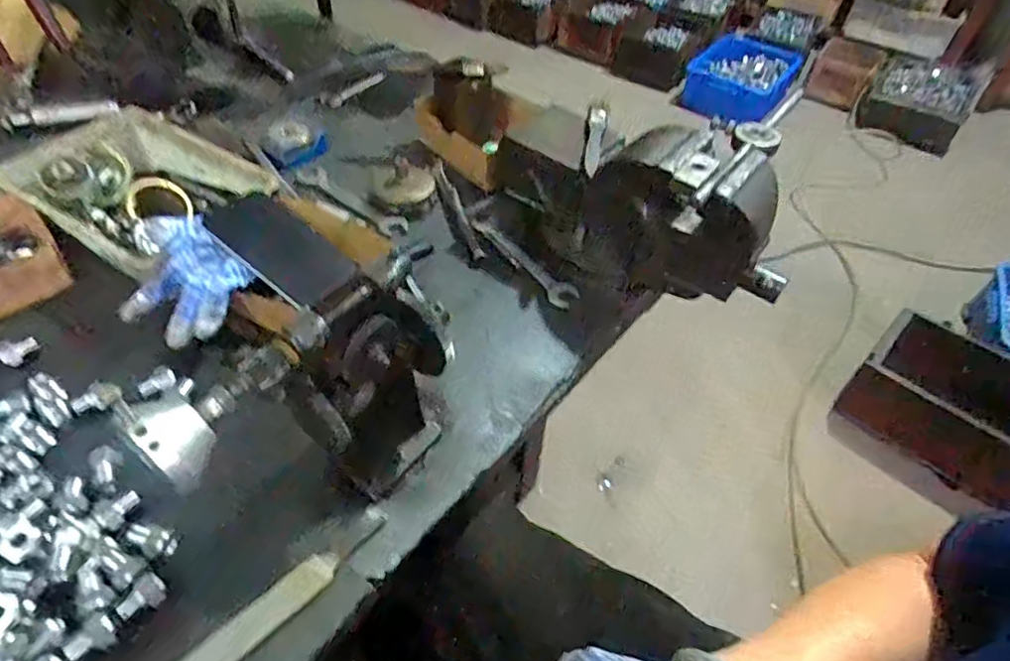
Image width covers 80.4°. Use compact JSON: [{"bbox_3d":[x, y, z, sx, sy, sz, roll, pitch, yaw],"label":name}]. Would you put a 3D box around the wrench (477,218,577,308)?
[{"bbox_3d":[0.024,-0.080,0.670,0.031,0.009,0.154,-26,54,-27],"label":"wrench"}]

